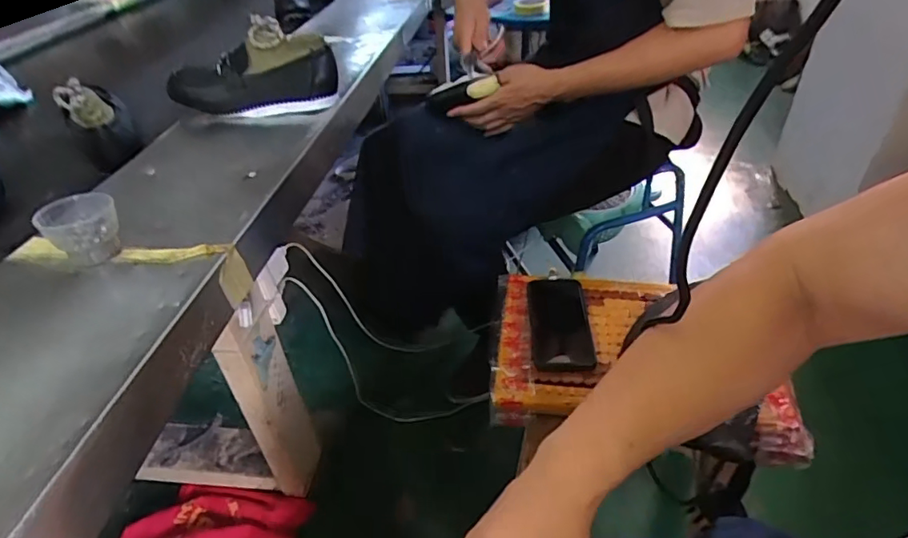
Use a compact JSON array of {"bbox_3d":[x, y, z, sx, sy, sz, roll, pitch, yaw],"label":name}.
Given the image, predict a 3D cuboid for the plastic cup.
[{"bbox_3d":[-0.356,-0.038,0.514,0.061,0.051,0.057,-2,39,2],"label":"plastic cup"}]

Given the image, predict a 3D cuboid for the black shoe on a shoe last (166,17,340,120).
[{"bbox_3d":[-0.305,-0.294,0.792,0.246,0.105,0.080,3,40,7],"label":"black shoe on a shoe last"}]

